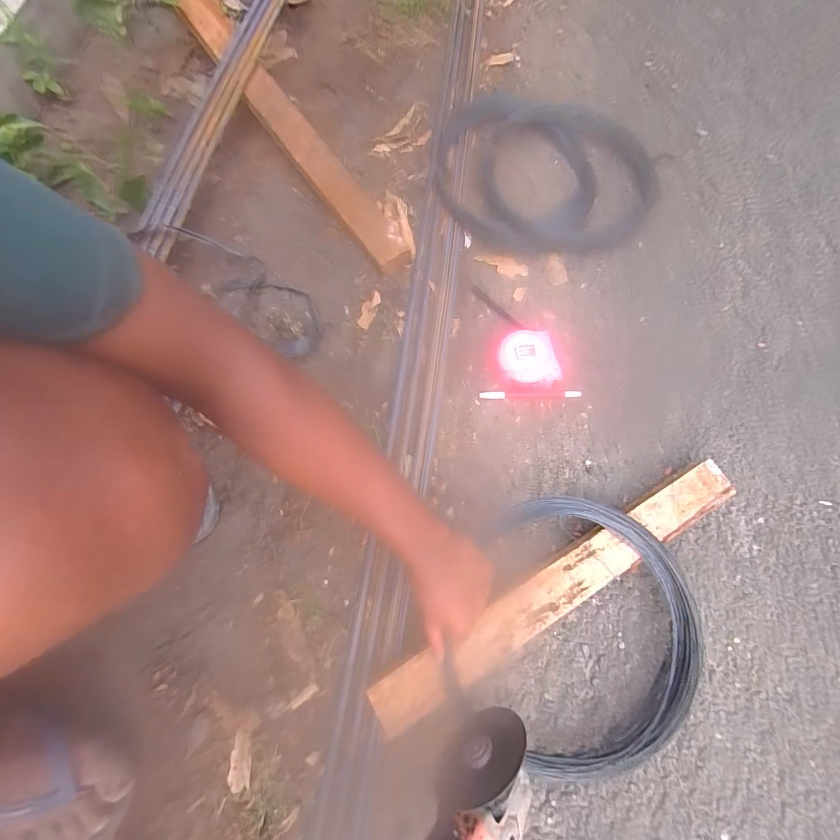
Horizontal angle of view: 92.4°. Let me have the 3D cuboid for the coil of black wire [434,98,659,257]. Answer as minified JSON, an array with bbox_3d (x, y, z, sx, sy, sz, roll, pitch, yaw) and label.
[{"bbox_3d":[0.218,-0.438,0.704,0.384,0.047,0.329,14,71,4],"label":"coil of black wire"}]

